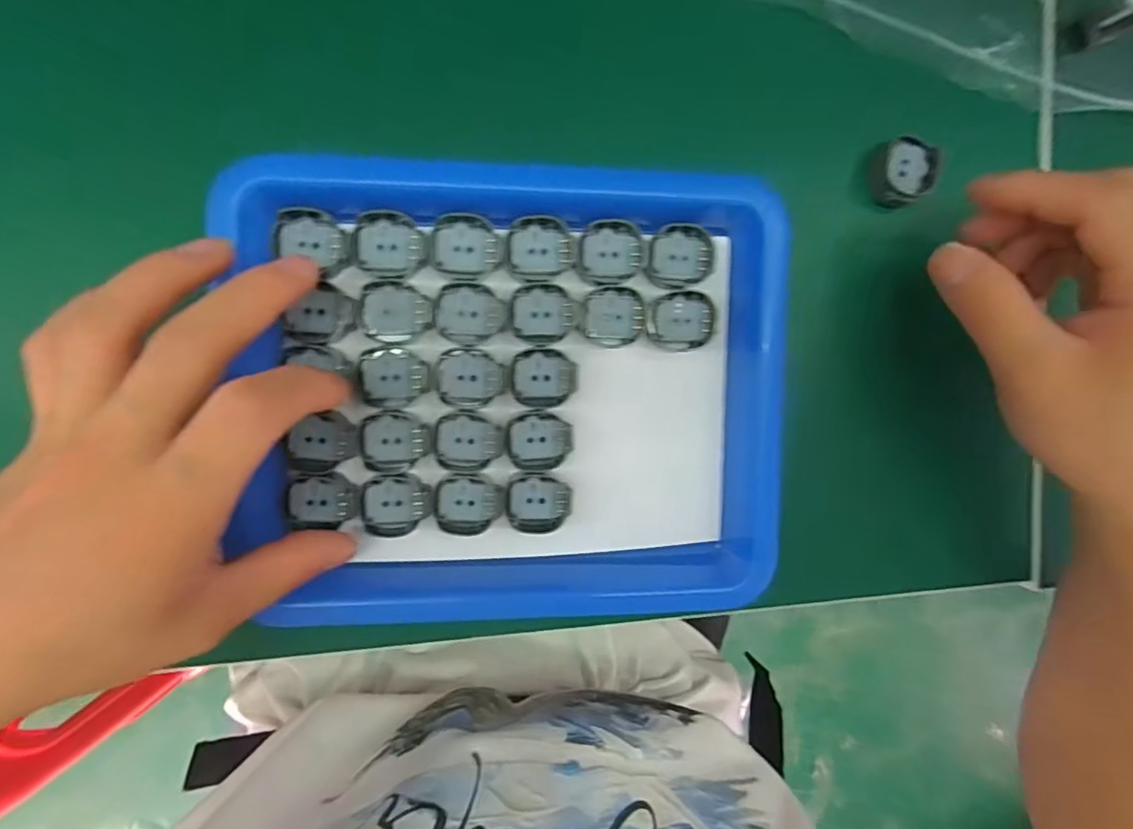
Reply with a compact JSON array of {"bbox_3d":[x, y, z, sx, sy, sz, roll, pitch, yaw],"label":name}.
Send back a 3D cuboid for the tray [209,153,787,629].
[{"bbox_3d":[-0.017,-0.004,0.238,0.210,0.027,0.188,2,95,-6],"label":"tray"}]

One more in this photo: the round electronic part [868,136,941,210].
[{"bbox_3d":[0.147,-0.106,0.250,0.026,0.008,0.029,3,94,-6],"label":"round electronic part"}]

